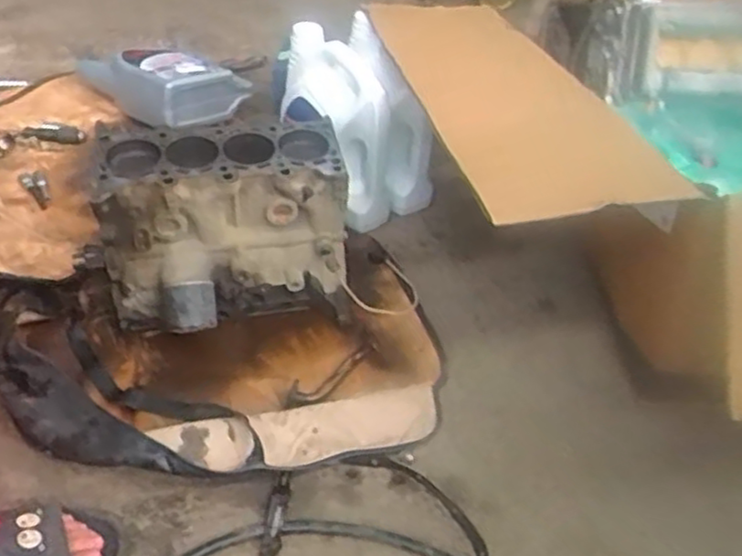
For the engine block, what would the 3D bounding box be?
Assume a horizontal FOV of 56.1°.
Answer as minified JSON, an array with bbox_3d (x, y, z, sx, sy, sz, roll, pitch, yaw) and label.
[{"bbox_3d":[-0.209,-0.059,0.979,0.331,0.236,0.212,-7,43,-14],"label":"engine block"}]

